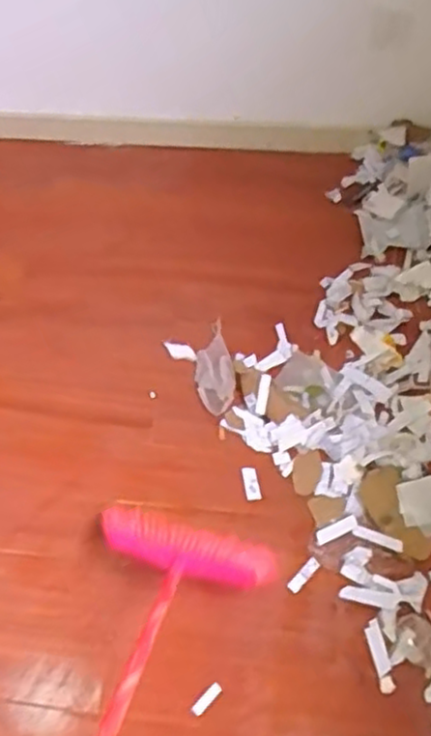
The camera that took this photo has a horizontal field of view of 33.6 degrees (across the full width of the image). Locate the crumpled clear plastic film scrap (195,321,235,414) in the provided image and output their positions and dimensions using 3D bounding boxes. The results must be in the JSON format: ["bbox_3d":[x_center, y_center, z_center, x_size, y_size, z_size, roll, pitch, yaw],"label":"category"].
[{"bbox_3d":[-0.003,-0.005,1.578,0.083,0.020,0.233,-5,60,0],"label":"crumpled clear plastic film scrap"}]

